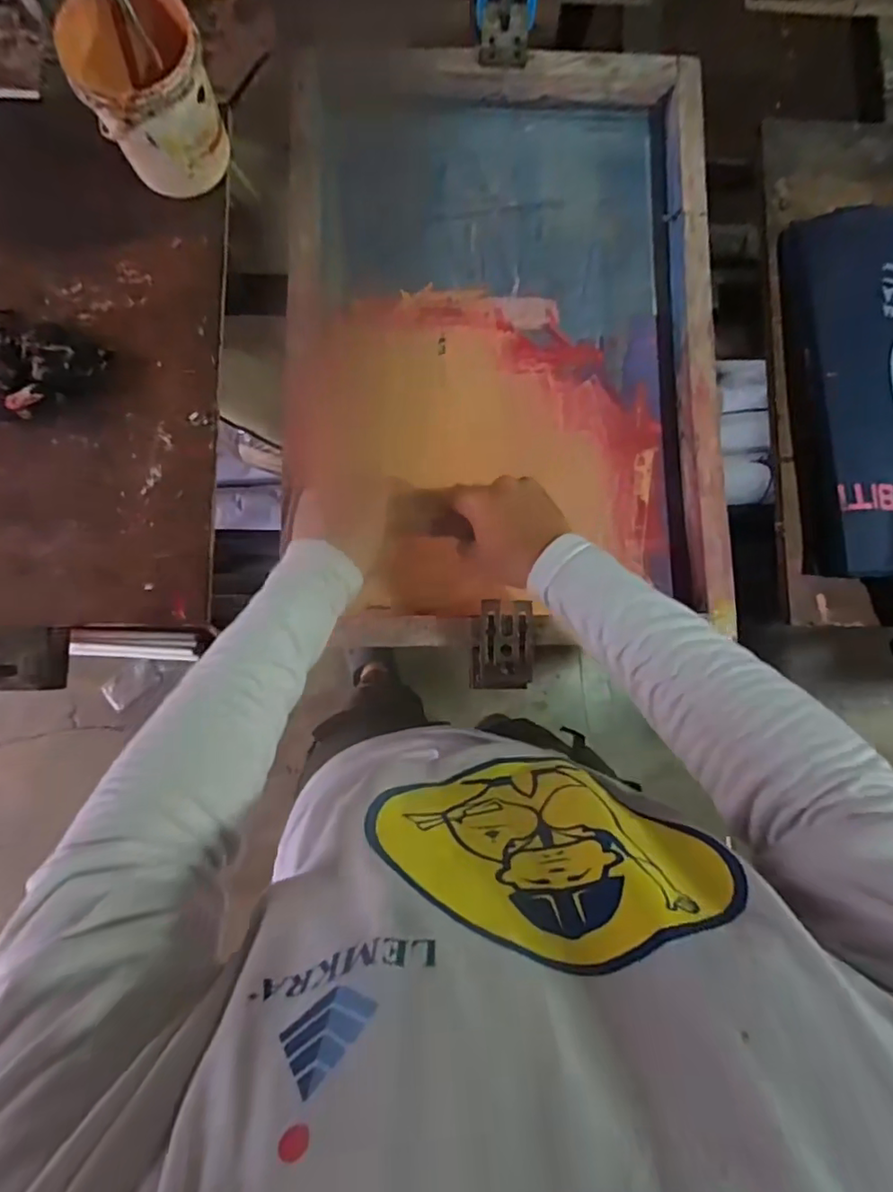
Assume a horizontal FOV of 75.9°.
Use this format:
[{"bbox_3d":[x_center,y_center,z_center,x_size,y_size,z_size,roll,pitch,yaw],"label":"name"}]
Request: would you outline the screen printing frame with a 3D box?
[{"bbox_3d":[0.058,-0.279,0.620,0.448,0.072,0.644,0,80,0],"label":"screen printing frame"}]

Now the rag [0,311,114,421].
[{"bbox_3d":[-0.440,-0.238,0.599,0.141,0.034,0.107,18,83,-1],"label":"rag"}]

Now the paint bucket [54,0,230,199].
[{"bbox_3d":[-0.300,-0.511,0.593,0.126,0.135,0.138,-29,85,-4],"label":"paint bucket"}]

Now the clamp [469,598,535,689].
[{"bbox_3d":[0.055,0.049,0.567,0.059,0.024,0.084,1,83,-3],"label":"clamp"}]

